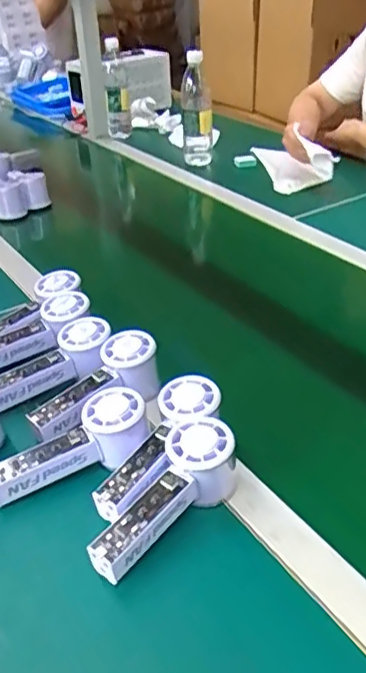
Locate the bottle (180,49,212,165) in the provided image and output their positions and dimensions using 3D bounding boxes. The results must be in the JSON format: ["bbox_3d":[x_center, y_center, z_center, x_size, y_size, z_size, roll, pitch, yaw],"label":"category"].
[{"bbox_3d":[0.030,-0.499,1.324,0.076,0.232,0.066,-6,12,-14],"label":"bottle"}]

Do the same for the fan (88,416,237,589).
[{"bbox_3d":[-0.014,0.136,0.501,0.053,0.056,0.152,29,58,33],"label":"fan"}]

